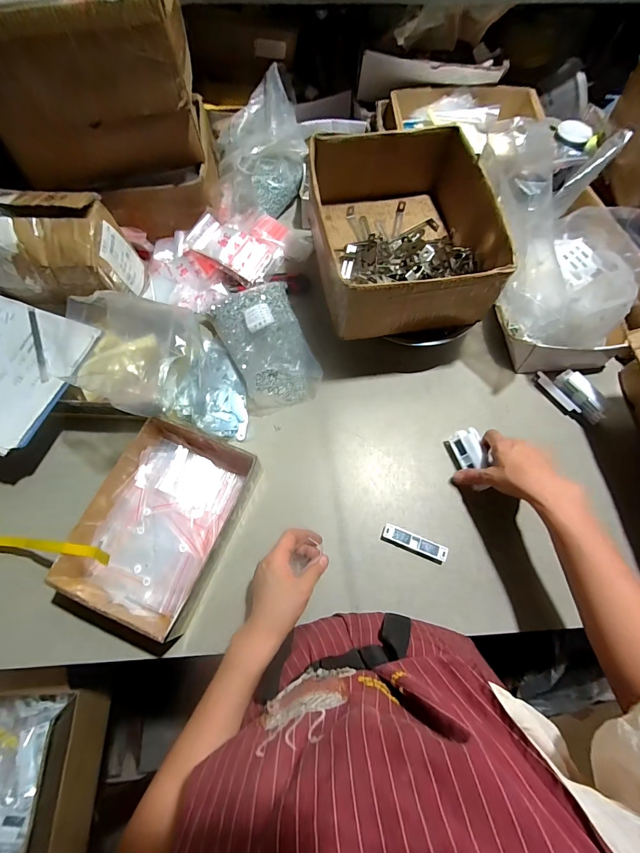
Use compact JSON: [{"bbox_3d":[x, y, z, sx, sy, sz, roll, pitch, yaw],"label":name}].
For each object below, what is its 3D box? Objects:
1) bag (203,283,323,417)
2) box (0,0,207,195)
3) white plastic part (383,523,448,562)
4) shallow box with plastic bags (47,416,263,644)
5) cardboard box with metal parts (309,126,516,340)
[{"bbox_3d":[-0.090,-0.146,0.619,0.146,0.087,0.220,-22,71,-9],"label":"bag"},{"bbox_3d":[-0.365,-0.562,0.562,0.329,0.229,0.250,-11,69,-5],"label":"box"},{"bbox_3d":[0.141,0.171,0.533,0.094,0.013,0.022,21,70,7],"label":"white plastic part"},{"bbox_3d":[-0.216,0.135,0.512,0.184,0.073,0.259,21,70,7],"label":"shallow box with plastic bags"},{"bbox_3d":[0.130,-0.311,0.580,0.243,0.117,0.309,-8,69,-4],"label":"cardboard box with metal parts"}]

